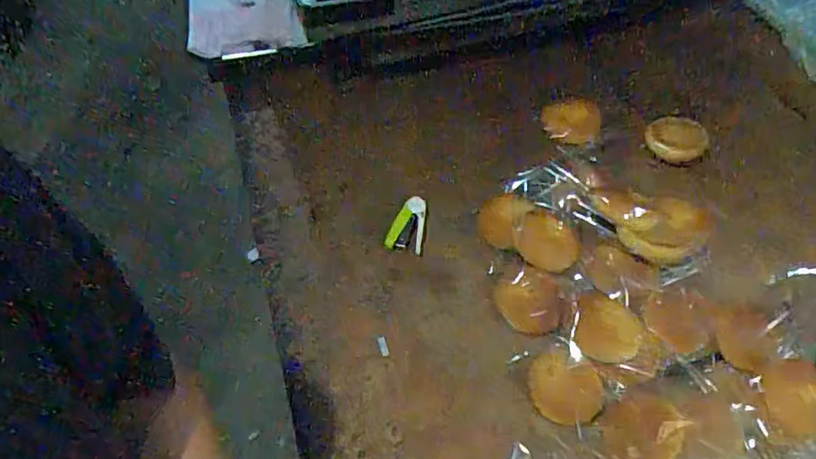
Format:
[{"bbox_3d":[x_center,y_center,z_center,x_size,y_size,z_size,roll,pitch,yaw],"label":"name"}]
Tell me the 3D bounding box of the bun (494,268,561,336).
[{"bbox_3d":[0.164,0.097,0.740,0.085,0.021,0.085,-4,67,9],"label":"bun"}]

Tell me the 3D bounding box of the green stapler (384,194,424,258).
[{"bbox_3d":[-0.002,-0.009,0.789,0.051,0.018,0.083,8,58,1],"label":"green stapler"}]

